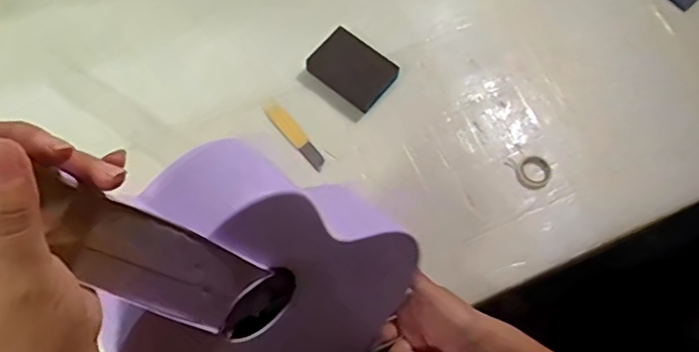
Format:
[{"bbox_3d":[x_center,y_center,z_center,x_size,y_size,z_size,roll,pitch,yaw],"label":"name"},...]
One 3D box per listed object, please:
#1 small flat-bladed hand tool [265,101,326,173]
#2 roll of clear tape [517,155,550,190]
[{"bbox_3d":[-0.064,-0.049,0.675,0.021,0.011,0.099,-38,73,-17],"label":"small flat-bladed hand tool"},{"bbox_3d":[0.214,-0.004,0.658,0.036,0.008,0.041,17,67,5],"label":"roll of clear tape"}]

